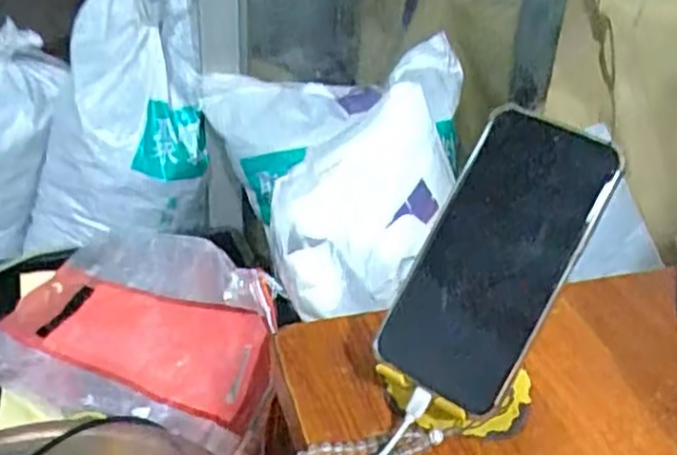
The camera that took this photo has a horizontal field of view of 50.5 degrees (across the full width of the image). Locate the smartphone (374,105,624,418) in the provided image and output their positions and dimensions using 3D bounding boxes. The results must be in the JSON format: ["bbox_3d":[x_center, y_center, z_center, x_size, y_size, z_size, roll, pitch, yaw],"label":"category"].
[{"bbox_3d":[0.087,0.017,0.402,0.080,0.165,0.010,26,-1,24],"label":"smartphone"}]

